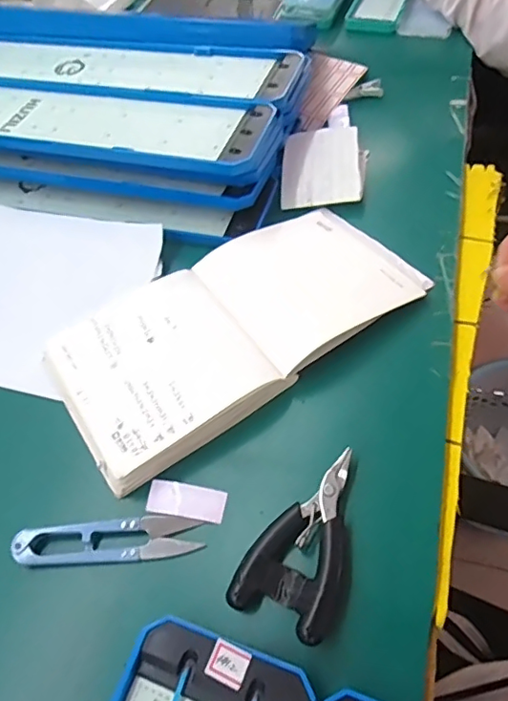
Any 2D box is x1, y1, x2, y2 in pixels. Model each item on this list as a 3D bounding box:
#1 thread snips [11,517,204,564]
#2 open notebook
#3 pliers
[{"bbox_3d":[-0.080,0.103,0.292,0.101,0.009,0.023,-4,55,1],"label":"thread snips"},{"bbox_3d":[-0.013,-0.023,0.363,0.245,0.015,0.130,-32,59,-17],"label":"open notebook"},{"bbox_3d":[0.028,0.096,0.277,0.050,0.019,0.091,20,59,17],"label":"pliers"}]

